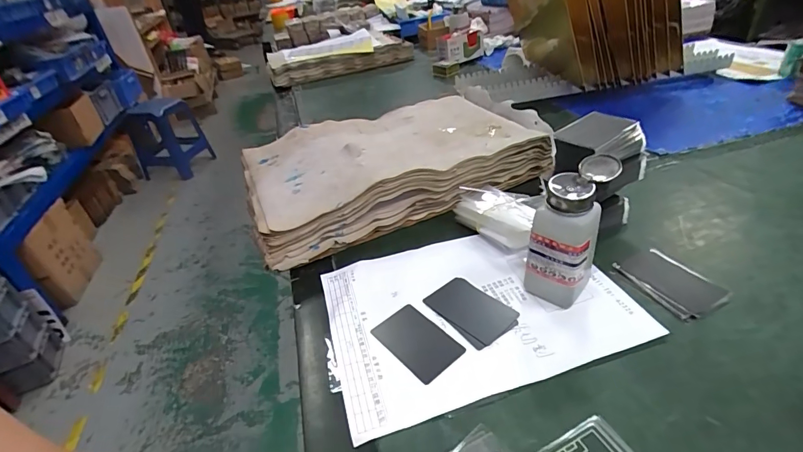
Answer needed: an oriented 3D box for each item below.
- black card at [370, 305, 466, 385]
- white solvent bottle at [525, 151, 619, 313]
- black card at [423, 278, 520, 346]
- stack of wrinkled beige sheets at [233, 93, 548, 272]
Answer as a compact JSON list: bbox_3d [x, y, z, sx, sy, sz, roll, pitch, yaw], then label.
[{"bbox_3d":[0.015,0.113,0.398,0.053,0.004,0.084,-30,42,-28],"label":"black card"},{"bbox_3d":[0.163,0.009,0.394,0.054,0.137,0.067,25,47,36],"label":"white solvent bottle"},{"bbox_3d":[0.071,0.083,0.417,0.052,0.004,0.086,-32,43,-29],"label":"black card"},{"bbox_3d":[-0.015,-0.104,0.624,0.427,0.080,0.243,-19,38,-16],"label":"stack of wrinkled beige sheets"}]

